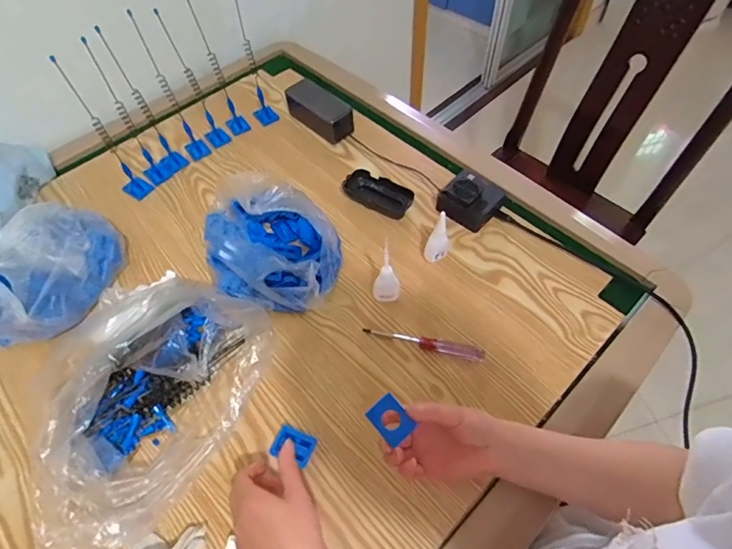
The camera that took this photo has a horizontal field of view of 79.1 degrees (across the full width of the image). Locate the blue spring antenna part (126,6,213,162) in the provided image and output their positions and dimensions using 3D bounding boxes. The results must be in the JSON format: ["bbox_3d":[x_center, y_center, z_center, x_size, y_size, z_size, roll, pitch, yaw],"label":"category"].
[{"bbox_3d":[-0.298,-0.280,0.686,0.034,0.215,0.056,-25,59,-14],"label":"blue spring antenna part"}]

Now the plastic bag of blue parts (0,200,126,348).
[{"bbox_3d":[-0.420,-0.013,0.576,0.157,0.093,0.192,-6,57,-2],"label":"plastic bag of blue parts"}]

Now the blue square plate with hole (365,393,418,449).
[{"bbox_3d":[0.023,0.136,0.415,0.031,0.004,0.038,-41,79,-5],"label":"blue square plate with hole"}]

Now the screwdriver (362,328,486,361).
[{"bbox_3d":[0.071,0.086,0.554,0.151,0.014,0.018,9,57,8],"label":"screwdriver"}]

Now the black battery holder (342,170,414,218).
[{"bbox_3d":[0.022,-0.130,0.690,0.111,0.018,0.058,26,61,18],"label":"black battery holder"}]

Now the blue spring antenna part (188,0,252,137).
[{"bbox_3d":[-0.238,-0.332,0.715,0.032,0.206,0.073,-25,59,-14],"label":"blue spring antenna part"}]

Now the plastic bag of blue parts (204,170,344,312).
[{"bbox_3d":[-0.134,-0.044,0.596,0.191,0.100,0.140,20,60,15],"label":"plastic bag of blue parts"}]

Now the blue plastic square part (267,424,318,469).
[{"bbox_3d":[-0.080,0.188,0.489,0.047,0.014,0.034,18,59,14],"label":"blue plastic square part"}]

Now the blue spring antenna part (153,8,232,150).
[{"bbox_3d":[-0.266,-0.298,0.697,0.031,0.207,0.050,-29,60,-16],"label":"blue spring antenna part"}]

